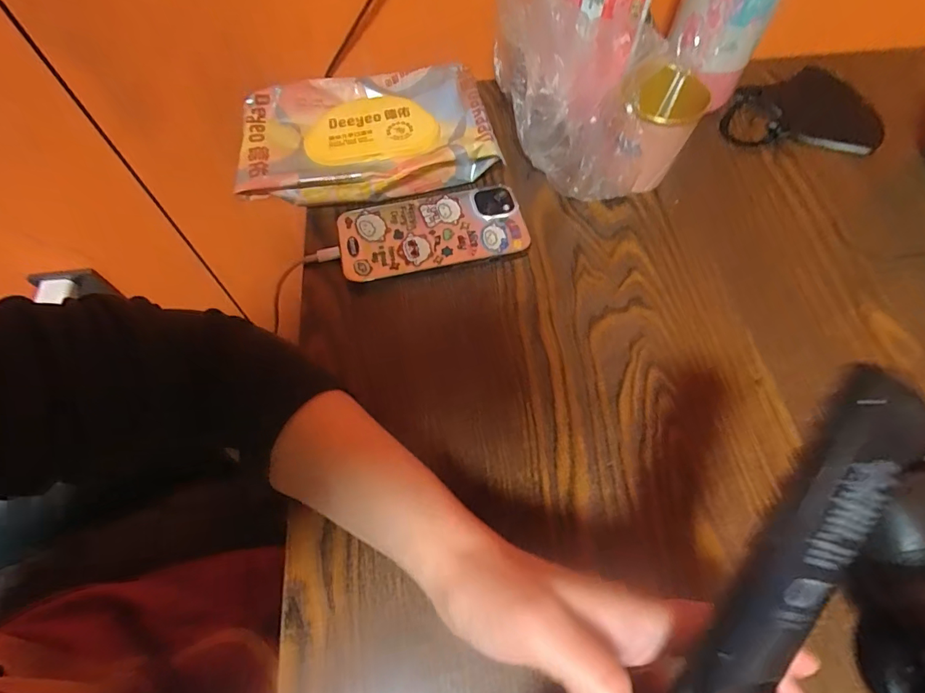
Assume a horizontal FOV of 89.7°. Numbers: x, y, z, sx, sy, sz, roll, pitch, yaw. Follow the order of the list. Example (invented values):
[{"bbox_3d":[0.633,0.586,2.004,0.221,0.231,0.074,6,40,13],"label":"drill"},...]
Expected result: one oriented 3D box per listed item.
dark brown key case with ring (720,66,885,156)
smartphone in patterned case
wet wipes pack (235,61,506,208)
[{"bbox_3d":[0.324,-0.237,0.452,0.138,0.012,0.122,6,63,4],"label":"dark brown key case with ring"},{"bbox_3d":[-0.025,-0.093,0.377,0.146,0.015,0.074,-11,63,-5],"label":"smartphone in patterned case"},{"bbox_3d":[-0.087,-0.188,0.410,0.213,0.040,0.134,-11,63,-5],"label":"wet wipes pack"}]

